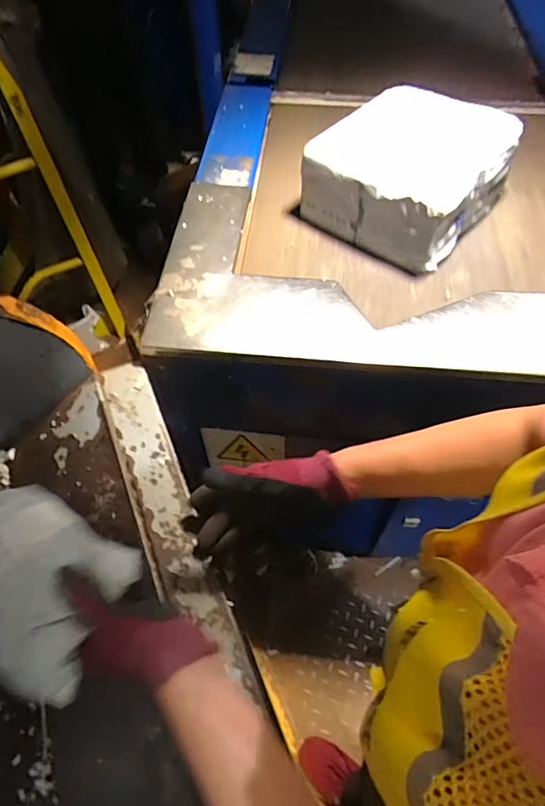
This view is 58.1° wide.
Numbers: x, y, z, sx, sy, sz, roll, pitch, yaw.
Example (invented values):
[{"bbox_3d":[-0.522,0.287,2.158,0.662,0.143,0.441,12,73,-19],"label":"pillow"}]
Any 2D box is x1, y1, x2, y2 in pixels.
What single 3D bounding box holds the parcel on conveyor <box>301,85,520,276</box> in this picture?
[{"bbox_3d":[0.231,-0.405,0.827,0.272,0.131,0.321,34,63,21],"label":"parcel on conveyor"}]

